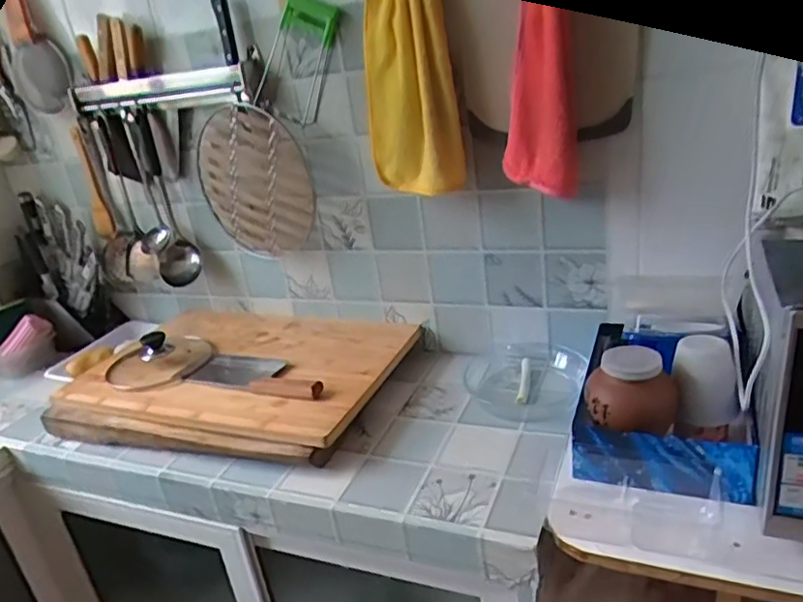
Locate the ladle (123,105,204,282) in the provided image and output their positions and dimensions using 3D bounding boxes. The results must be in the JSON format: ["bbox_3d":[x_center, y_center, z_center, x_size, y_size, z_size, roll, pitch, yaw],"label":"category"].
[{"bbox_3d":[-0.452,-0.186,1.185,0.074,0.331,0.072,-17,25,-20],"label":"ladle"}]

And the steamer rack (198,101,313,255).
[{"bbox_3d":[-0.260,-0.209,1.106,0.264,0.252,0.016,8,28,33],"label":"steamer rack"}]

